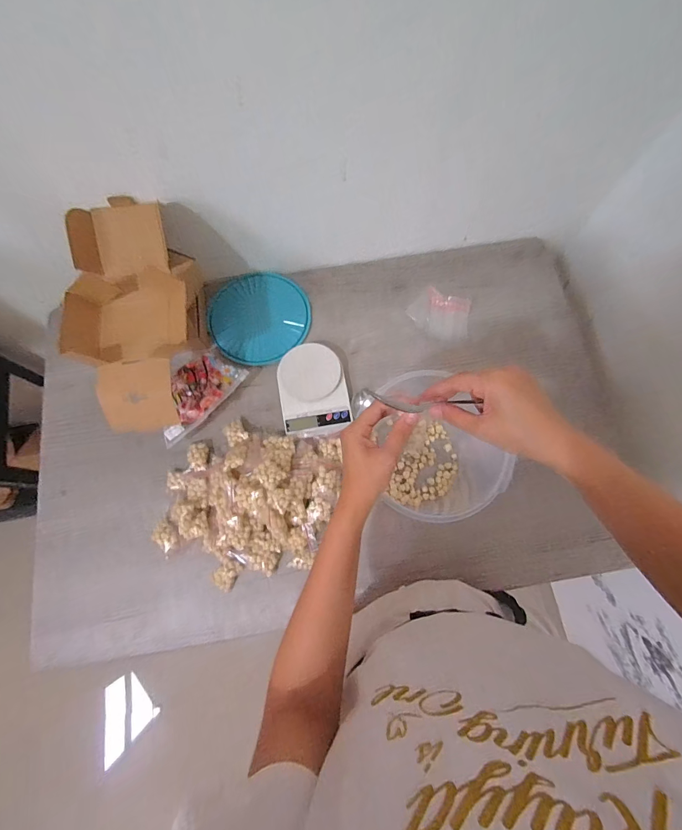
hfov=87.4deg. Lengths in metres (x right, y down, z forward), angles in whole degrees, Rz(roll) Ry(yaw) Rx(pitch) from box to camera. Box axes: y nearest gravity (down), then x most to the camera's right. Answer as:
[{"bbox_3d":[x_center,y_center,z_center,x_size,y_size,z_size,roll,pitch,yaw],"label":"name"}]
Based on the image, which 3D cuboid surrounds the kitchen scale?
[{"bbox_3d":[-0.053,-0.049,0.673,0.126,0.044,0.161,-10,76,-2],"label":"kitchen scale"}]

